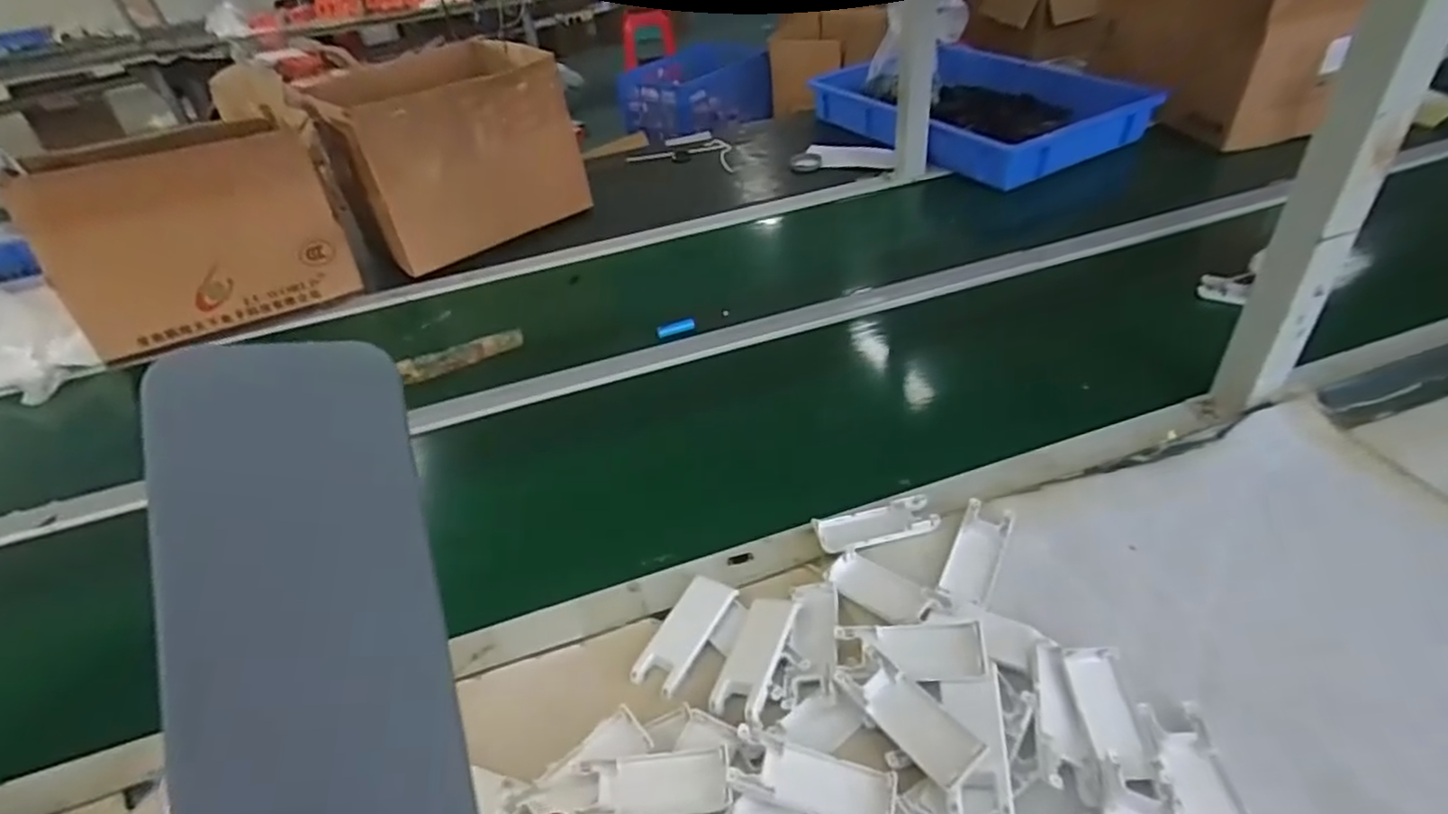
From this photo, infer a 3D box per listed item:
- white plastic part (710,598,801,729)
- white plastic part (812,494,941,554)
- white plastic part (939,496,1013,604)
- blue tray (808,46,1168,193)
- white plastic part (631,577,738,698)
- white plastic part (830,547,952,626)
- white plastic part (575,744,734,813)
[{"bbox_3d":[0.025,0.187,0.533,0.039,0.013,0.106,9,41,19],"label":"white plastic part"},{"bbox_3d":[0.134,0.103,0.620,0.103,0.011,0.042,-10,39,-5],"label":"white plastic part"},{"bbox_3d":[0.208,0.122,0.579,0.037,0.012,0.109,15,43,25],"label":"white plastic part"},{"bbox_3d":[0.464,-0.566,1.331,0.382,0.080,0.531,-21,41,-17],"label":"blue tray"},{"bbox_3d":[-0.031,0.180,0.561,0.041,0.013,0.099,19,45,29],"label":"white plastic part"},{"bbox_3d":[0.124,0.143,0.555,0.093,0.020,0.044,28,50,36],"label":"white plastic part"},{"bbox_3d":[-0.045,0.248,0.460,0.098,0.020,0.036,-7,39,0],"label":"white plastic part"}]

